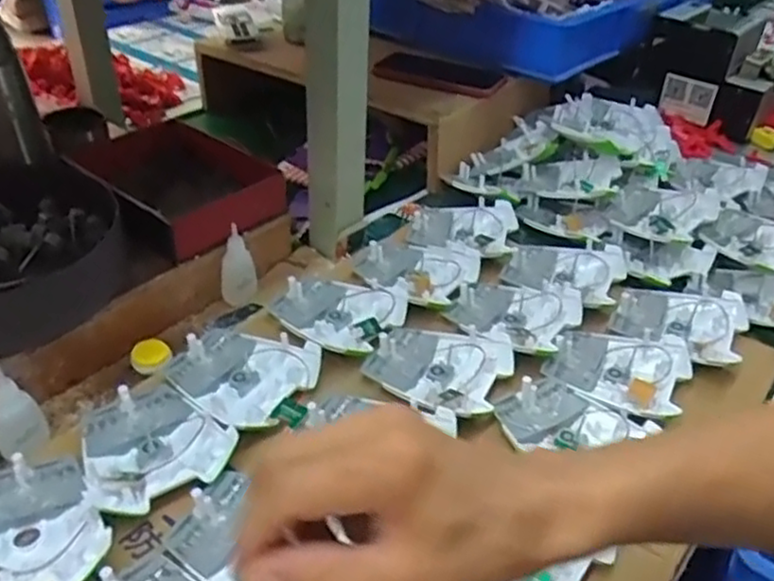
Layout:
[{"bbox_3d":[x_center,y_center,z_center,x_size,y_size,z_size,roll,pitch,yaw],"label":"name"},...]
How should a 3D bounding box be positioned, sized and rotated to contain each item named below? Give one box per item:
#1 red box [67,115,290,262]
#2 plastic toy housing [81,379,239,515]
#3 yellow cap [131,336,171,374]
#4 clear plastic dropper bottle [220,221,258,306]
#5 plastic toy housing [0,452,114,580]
[{"bbox_3d":[-0.200,-0.108,0.680,0.134,0.042,0.187,-28,48,-36],"label":"red box"},{"bbox_3d":[-0.176,0.108,0.503,0.114,0.020,0.097,31,44,31],"label":"plastic toy housing"},{"bbox_3d":[-0.197,0.054,0.588,0.030,0.015,0.029,3,37,-2],"label":"yellow cap"},{"bbox_3d":[-0.137,-0.025,0.648,0.022,0.065,0.031,30,44,30],"label":"clear plastic dropper bottle"},{"bbox_3d":[-0.229,0.149,0.445,0.095,0.022,0.102,-11,40,-20],"label":"plastic toy housing"}]

